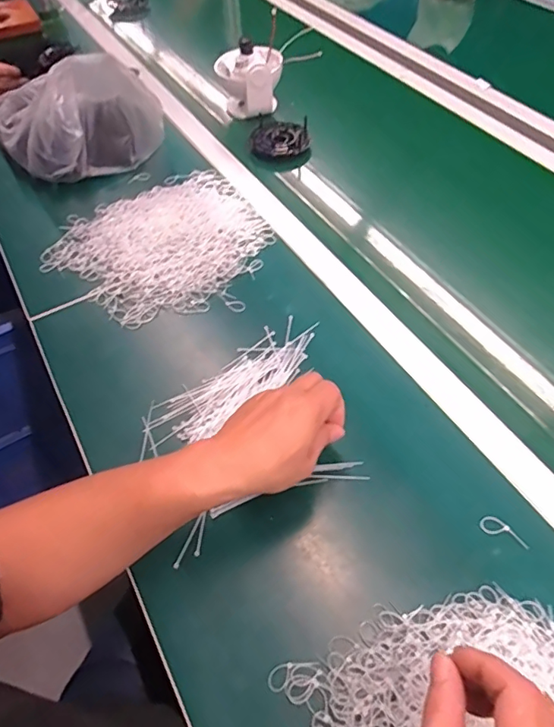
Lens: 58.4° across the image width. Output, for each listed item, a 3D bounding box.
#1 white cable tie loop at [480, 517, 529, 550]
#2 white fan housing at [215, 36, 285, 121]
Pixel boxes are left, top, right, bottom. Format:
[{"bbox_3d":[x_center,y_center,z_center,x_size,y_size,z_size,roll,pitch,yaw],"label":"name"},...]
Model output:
[{"bbox_3d":[0.208,0.153,0.451,0.043,0.004,0.016,23,59,16],"label":"white cable tie loop"},{"bbox_3d":[-0.048,-0.502,0.874,0.116,0.100,0.111,-3,55,0],"label":"white fan housing"}]

